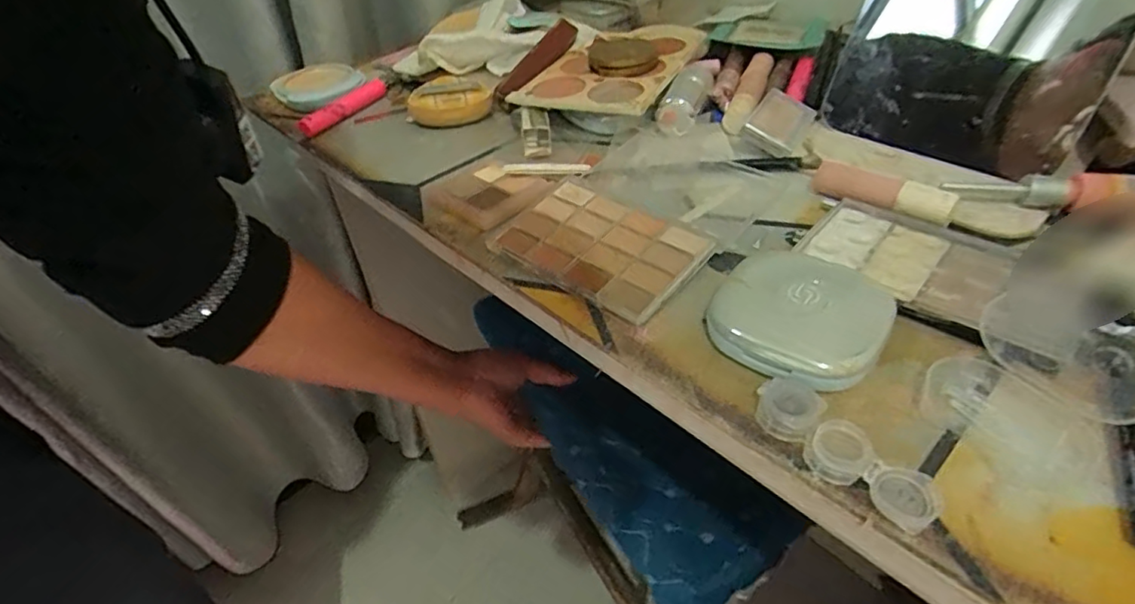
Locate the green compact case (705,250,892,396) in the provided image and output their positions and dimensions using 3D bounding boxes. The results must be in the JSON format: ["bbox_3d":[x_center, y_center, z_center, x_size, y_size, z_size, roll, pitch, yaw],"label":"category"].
[{"bbox_3d":[0.104,0.007,0.268,0.070,0.023,0.065,29,52,32],"label":"green compact case"}]

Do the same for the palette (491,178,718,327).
[{"bbox_3d":[0.016,-0.032,0.328,0.108,0.012,0.069,31,53,33],"label":"palette"}]

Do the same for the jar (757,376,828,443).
[{"bbox_3d":[0.089,0.042,0.240,0.023,0.011,0.025,-3,42,3],"label":"jar"}]

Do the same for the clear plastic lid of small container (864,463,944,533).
[{"bbox_3d":[0.117,0.068,0.210,0.021,0.008,0.024,-33,49,-27],"label":"clear plastic lid of small container"}]

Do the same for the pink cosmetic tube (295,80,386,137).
[{"bbox_3d":[-0.183,-0.161,0.493,0.017,0.013,0.090,21,49,27],"label":"pink cosmetic tube"}]

